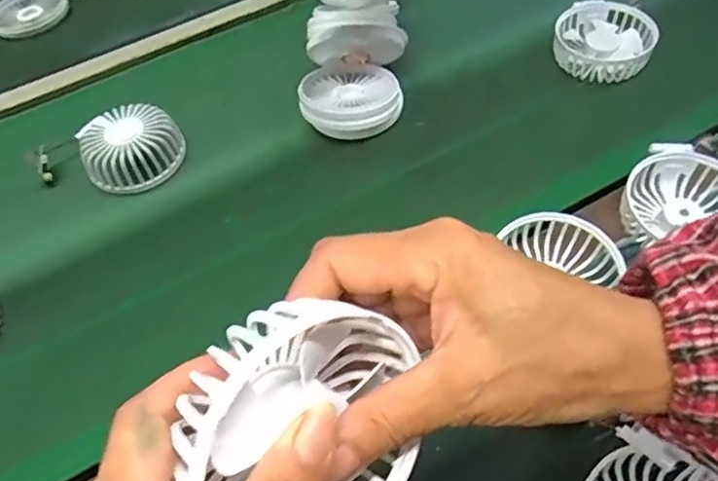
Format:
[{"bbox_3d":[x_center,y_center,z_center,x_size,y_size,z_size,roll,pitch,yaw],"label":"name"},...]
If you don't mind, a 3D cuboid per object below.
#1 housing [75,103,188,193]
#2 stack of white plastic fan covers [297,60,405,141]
[{"bbox_3d":[-0.205,-0.084,0.546,0.086,0.035,0.079,-4,53,6],"label":"housing"},{"bbox_3d":[-0.011,-0.130,0.556,0.091,0.034,0.083,-40,58,-20],"label":"stack of white plastic fan covers"}]

